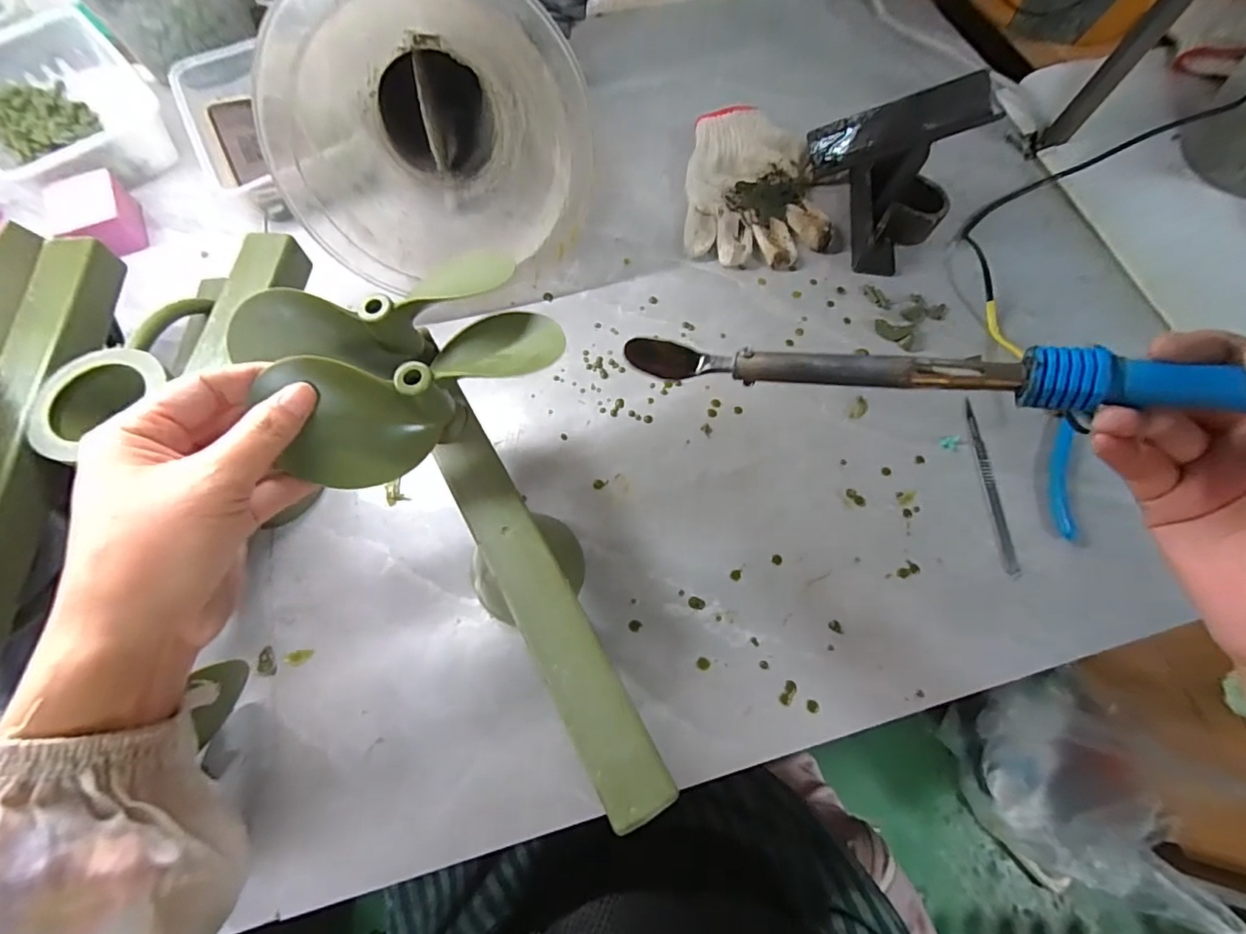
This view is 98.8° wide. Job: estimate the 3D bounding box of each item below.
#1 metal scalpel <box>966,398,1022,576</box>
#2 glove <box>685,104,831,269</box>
[{"bbox_3d":[0.281,0.012,0.409,0.011,0.004,0.140,2,66,0],"label":"metal scalpel"},{"bbox_3d":[0.128,-0.273,0.519,0.127,0.030,0.182,3,66,1],"label":"glove"}]

